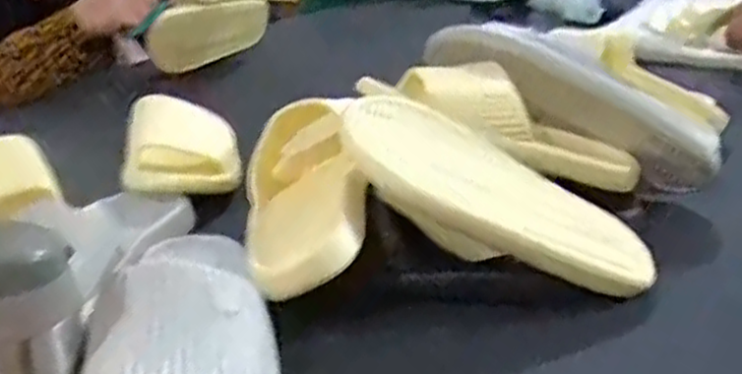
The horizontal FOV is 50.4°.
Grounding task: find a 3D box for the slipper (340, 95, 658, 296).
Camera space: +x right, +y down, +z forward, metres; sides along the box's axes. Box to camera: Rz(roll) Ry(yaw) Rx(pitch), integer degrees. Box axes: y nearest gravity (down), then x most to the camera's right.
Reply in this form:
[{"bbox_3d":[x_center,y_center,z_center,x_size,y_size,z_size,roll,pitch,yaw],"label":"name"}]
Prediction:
[{"bbox_3d":[0.092,0.013,0.571,0.247,0.067,0.093,26,22,-6],"label":"slipper"}]

